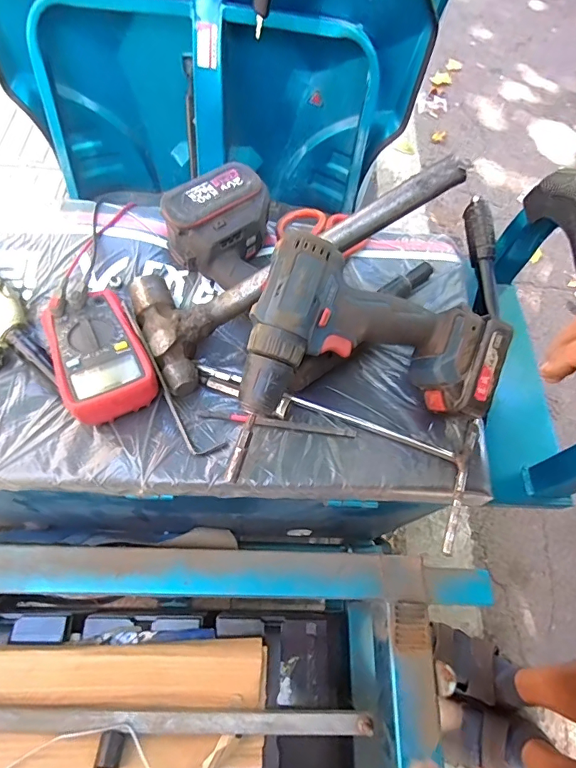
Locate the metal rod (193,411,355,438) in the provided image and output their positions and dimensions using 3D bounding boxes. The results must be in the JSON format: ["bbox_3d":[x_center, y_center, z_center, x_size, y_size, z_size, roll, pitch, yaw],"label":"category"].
[{"bbox_3d":[-0.010,0.037,0.419,0.148,0.005,0.008,8,65,0],"label":"metal rod"}]

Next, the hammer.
[{"bbox_3d":[0.008,-0.121,0.424,0.322,0.036,0.117,-30,69,5],"label":"hammer"}]

